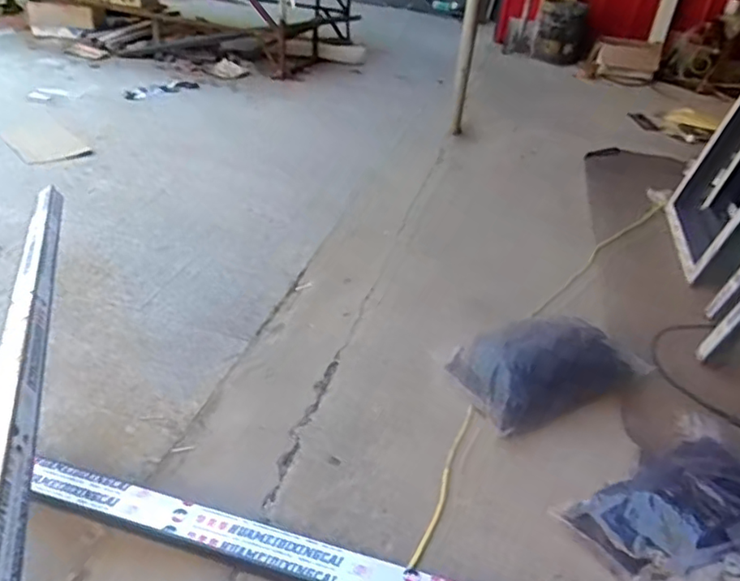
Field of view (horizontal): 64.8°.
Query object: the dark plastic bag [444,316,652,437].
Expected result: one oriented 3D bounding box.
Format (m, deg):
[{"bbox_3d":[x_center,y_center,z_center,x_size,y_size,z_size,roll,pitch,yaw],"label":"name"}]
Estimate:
[{"bbox_3d":[0.373,0.140,1.169,0.383,0.106,0.189,-10,36,-24],"label":"dark plastic bag"}]

